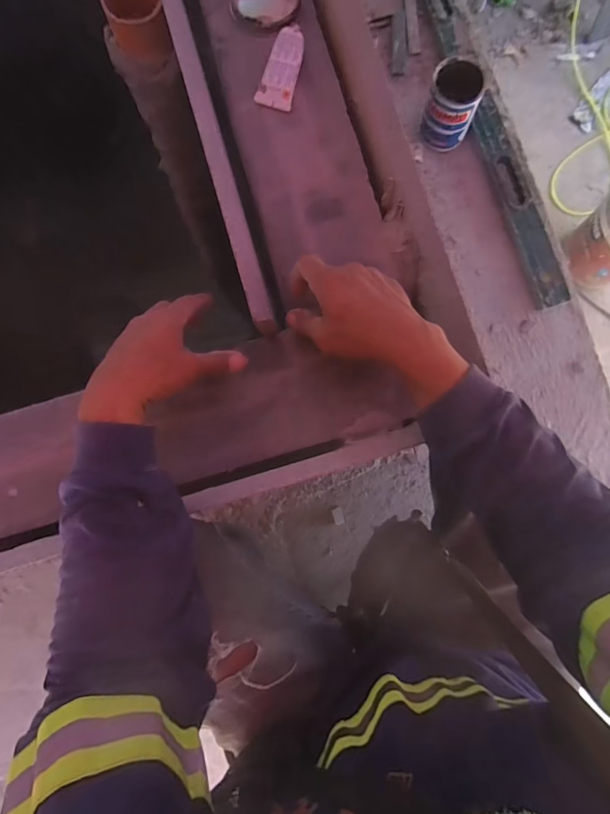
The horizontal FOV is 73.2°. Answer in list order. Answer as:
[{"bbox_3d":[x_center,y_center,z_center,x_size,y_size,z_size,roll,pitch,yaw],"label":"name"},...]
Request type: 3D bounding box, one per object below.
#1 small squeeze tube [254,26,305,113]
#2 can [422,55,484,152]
[{"bbox_3d":[-0.028,-0.409,0.497,0.042,0.020,0.089,17,85,4],"label":"small squeeze tube"},{"bbox_3d":[0.289,-0.596,0.814,0.100,0.121,0.089,21,85,4],"label":"can"}]

